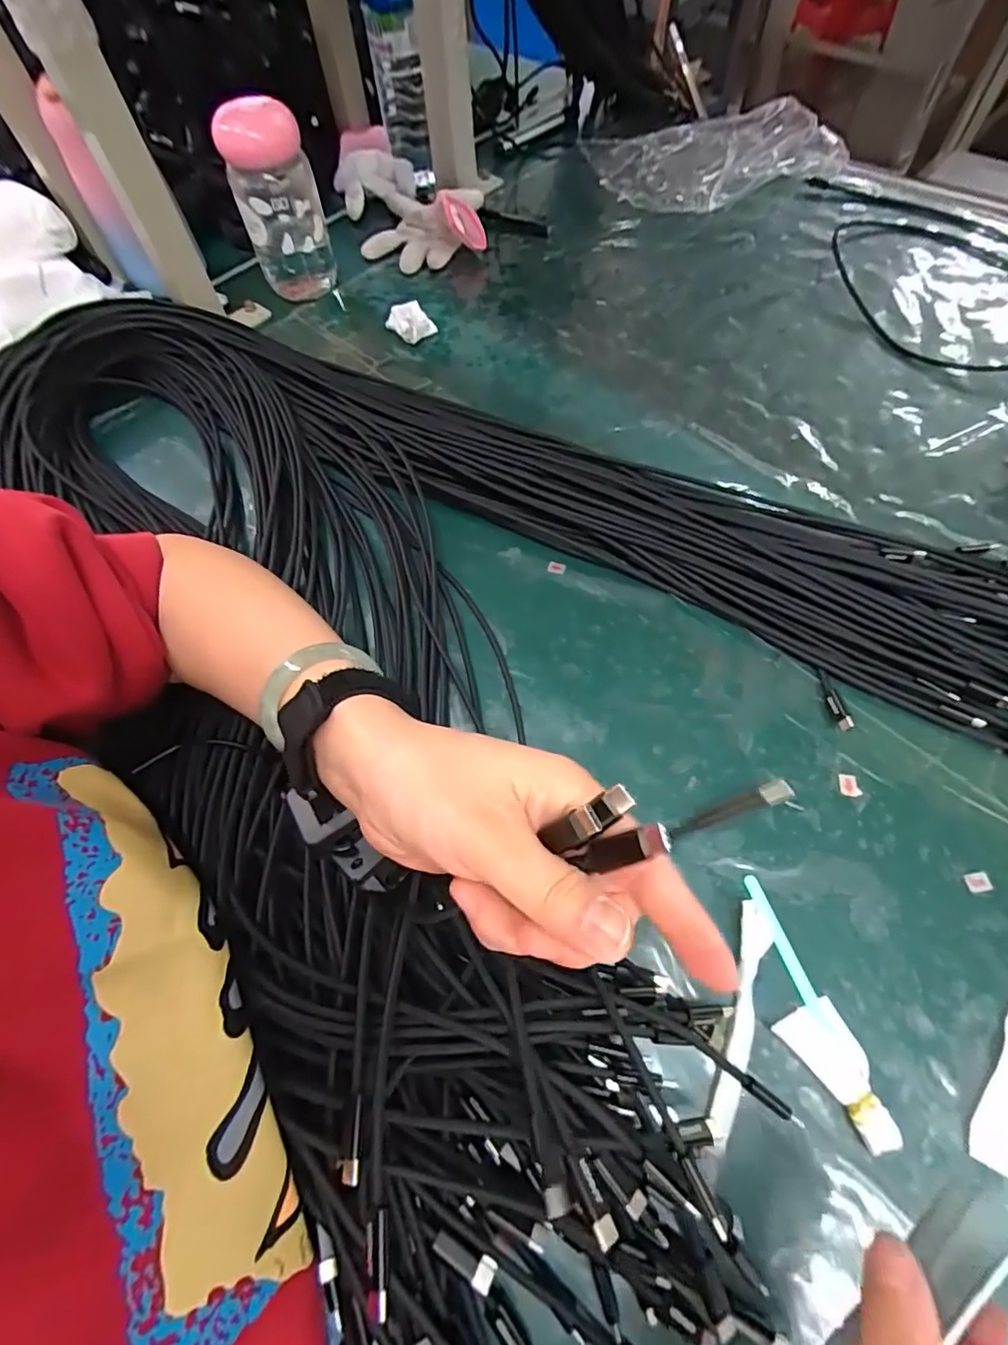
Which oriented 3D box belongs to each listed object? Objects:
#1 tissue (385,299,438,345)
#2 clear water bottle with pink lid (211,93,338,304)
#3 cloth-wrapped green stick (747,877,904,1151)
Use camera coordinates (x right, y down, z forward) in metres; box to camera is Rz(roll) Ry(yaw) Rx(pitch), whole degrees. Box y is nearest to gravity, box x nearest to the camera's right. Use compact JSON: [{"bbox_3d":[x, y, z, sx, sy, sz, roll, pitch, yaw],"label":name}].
[{"bbox_3d":[-0.083,-0.312,0.495,0.031,0.021,0.028,33,69,18],"label":"tissue"},{"bbox_3d":[-0.191,-0.393,0.476,0.069,0.126,0.065,-12,63,-4],"label":"clear water bottle with pink lid"},{"bbox_3d":[0.144,0.160,0.267,0.030,0.015,0.116,-18,64,-6],"label":"cloth-wrapped green stick"}]

